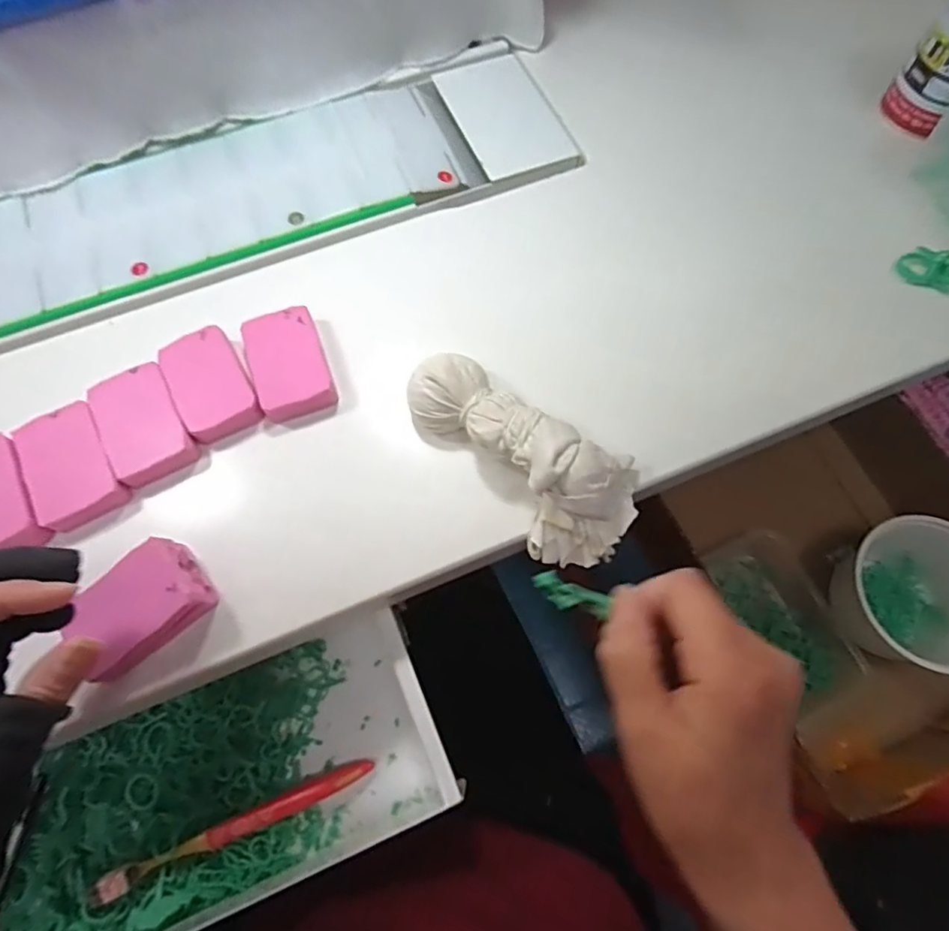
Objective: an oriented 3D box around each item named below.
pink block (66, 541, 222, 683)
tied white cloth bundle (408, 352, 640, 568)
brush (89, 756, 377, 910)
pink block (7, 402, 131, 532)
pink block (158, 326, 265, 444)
[{"bbox_3d":[-0.182,0.077,0.315,0.067,0.027,0.048,-41,75,-12],"label":"pink block"},{"bbox_3d":[0.021,-0.009,0.339,0.158,0.052,0.064,38,75,13],"label":"tied white cloth bundle"},{"bbox_3d":[-0.151,0.235,0.378,0.177,0.021,0.016,-23,71,-7],"label":"brush"},{"bbox_3d":[-0.244,0.000,0.352,0.045,0.015,0.073,-28,72,-9],"label":"pink block"},{"bbox_3d":[-0.168,-0.053,0.370,0.045,0.015,0.071,-29,72,-9],"label":"pink block"}]

